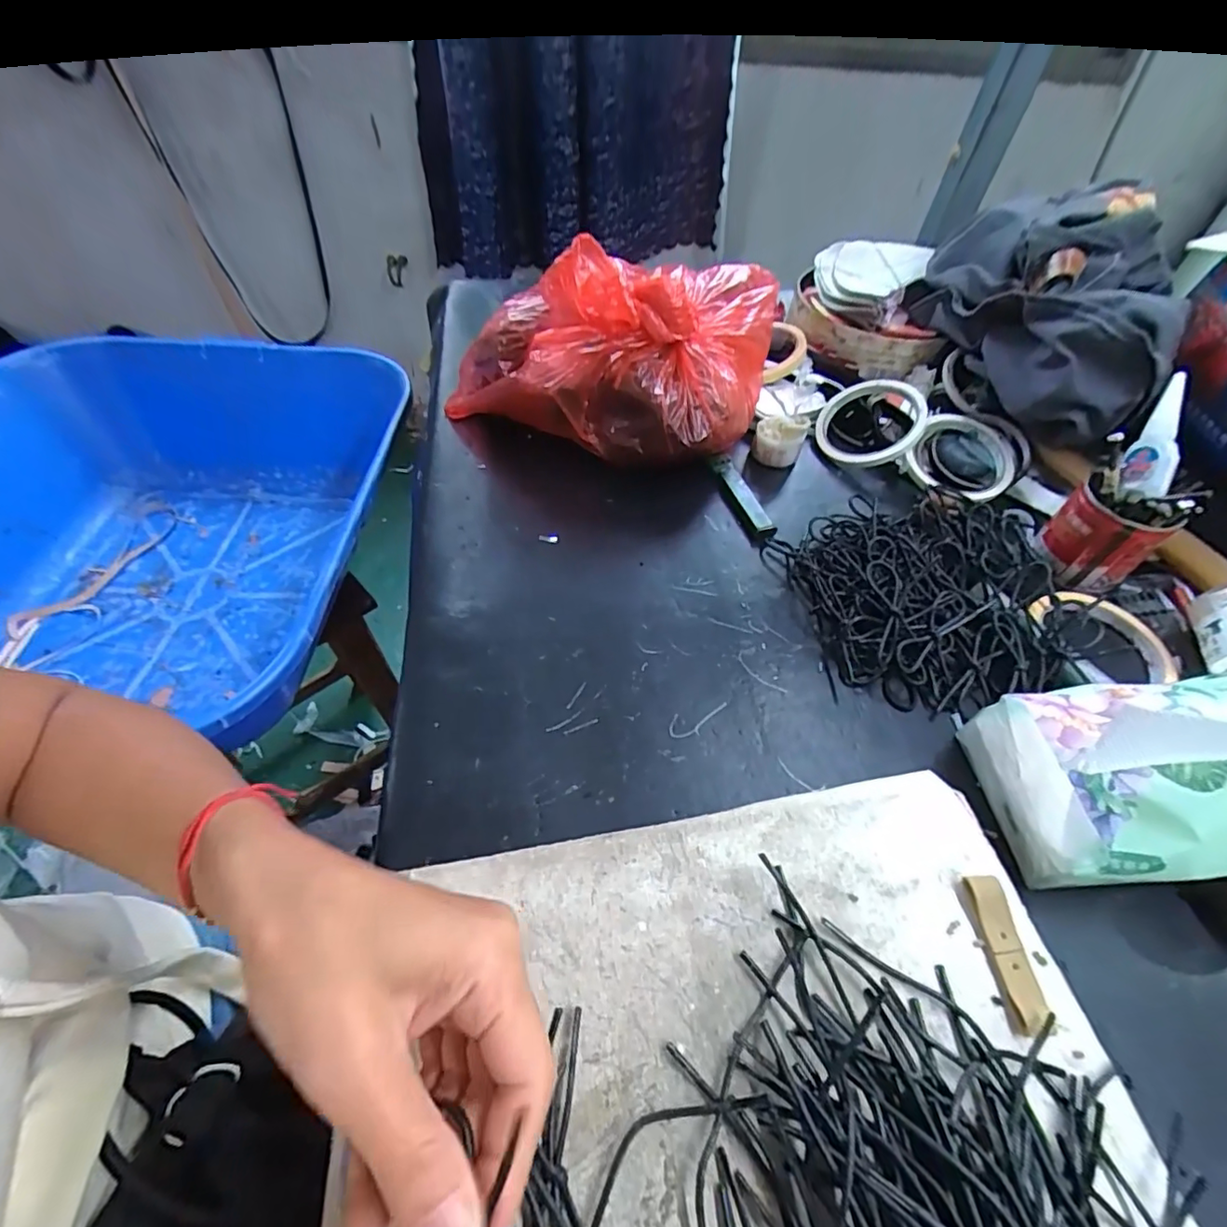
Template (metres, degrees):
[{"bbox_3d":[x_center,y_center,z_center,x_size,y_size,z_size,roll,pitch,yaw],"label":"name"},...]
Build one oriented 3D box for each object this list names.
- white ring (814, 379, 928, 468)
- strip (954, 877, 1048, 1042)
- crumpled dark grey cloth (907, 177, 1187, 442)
[{"bbox_3d":[0.233,-0.176,0.515,0.089,0.017,0.092,-9,62,18],"label":"white ring"},{"bbox_3d":[0.176,0.151,0.254,0.018,0.009,0.059,-2,52,-7],"label":"strip"},{"bbox_3d":[0.365,-0.276,0.496,0.147,0.114,0.271,16,52,9],"label":"crumpled dark grey cloth"}]

